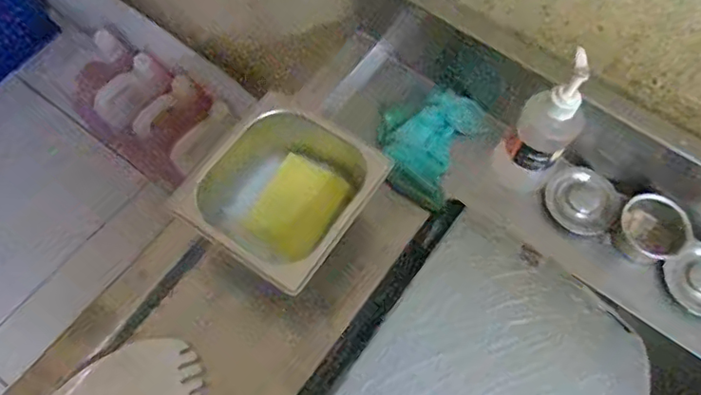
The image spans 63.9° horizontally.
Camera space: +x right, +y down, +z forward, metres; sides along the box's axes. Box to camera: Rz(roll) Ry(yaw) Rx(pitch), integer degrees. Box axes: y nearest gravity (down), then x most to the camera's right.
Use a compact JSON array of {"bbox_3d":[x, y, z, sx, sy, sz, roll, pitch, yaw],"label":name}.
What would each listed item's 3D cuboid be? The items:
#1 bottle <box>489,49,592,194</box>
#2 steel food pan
[{"bbox_3d":[0.203,-0.072,0.605,0.057,0.173,0.068,-17,67,-9],"label":"bottle"},{"bbox_3d":[-0.069,-0.009,0.606,0.182,0.104,0.179,36,69,14],"label":"steel food pan"}]

